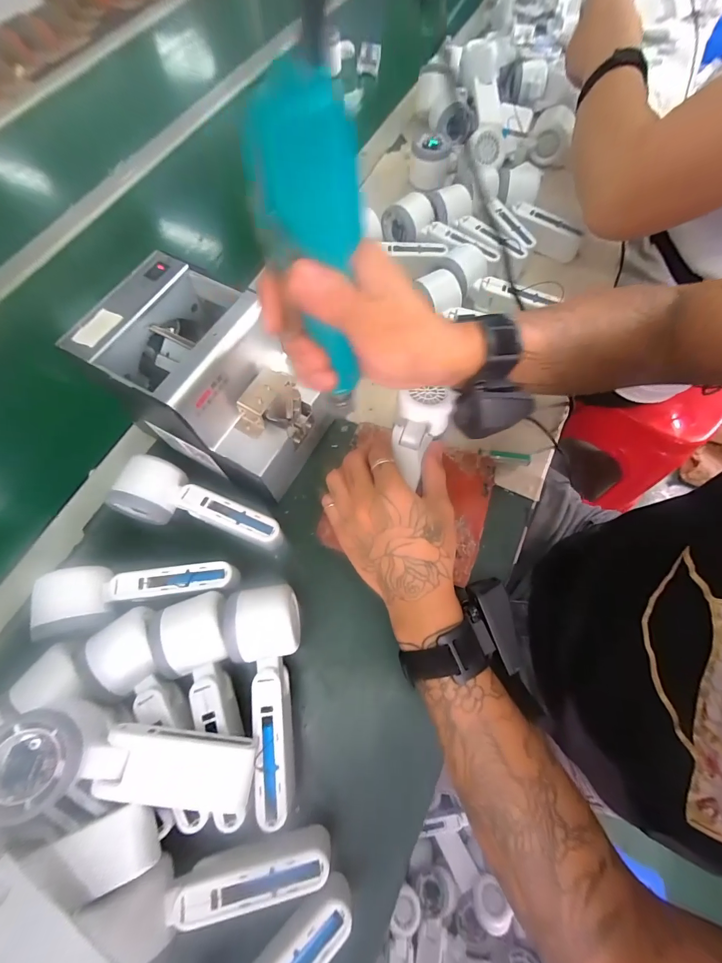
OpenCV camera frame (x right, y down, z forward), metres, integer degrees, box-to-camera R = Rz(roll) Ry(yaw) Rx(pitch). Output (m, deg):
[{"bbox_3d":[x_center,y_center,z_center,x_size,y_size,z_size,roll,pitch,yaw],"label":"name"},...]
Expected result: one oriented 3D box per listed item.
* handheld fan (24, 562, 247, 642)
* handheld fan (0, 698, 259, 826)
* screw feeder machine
[{"bbox_3d":[-0.190,0.102,0.325,0.147,0.055,0.056,-3,68,0],"label":"handheld fan"},{"bbox_3d":[-0.160,0.194,0.261,0.166,0.054,0.057,13,68,-10],"label":"handheld fan"},{"bbox_3d":[-0.130,-0.090,0.350,0.171,0.136,0.122,29,71,12],"label":"screw feeder machine"}]

